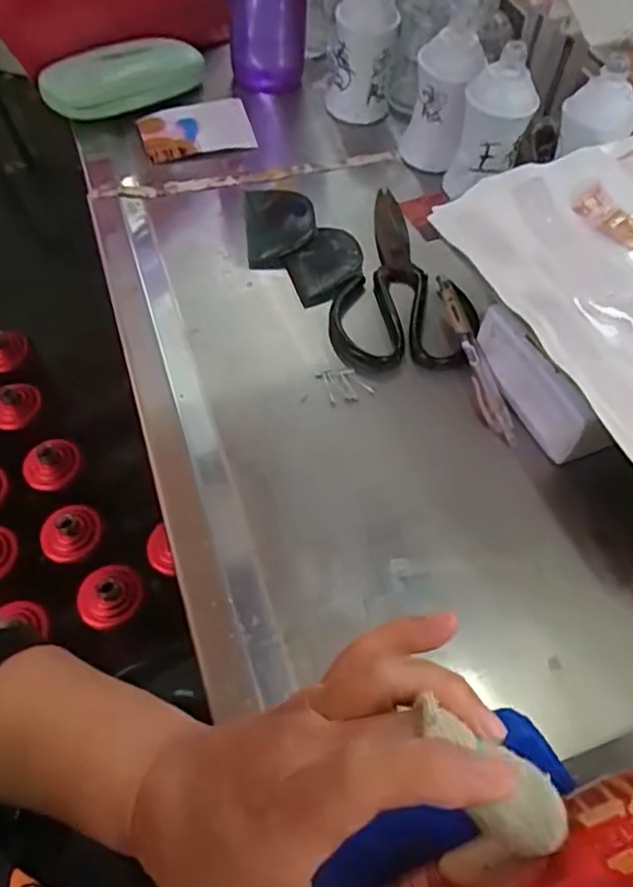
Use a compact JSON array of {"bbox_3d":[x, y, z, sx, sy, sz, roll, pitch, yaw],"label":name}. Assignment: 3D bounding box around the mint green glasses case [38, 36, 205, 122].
[{"bbox_3d":[-0.170,-0.331,0.591,0.153,0.039,0.051,-33,62,-19],"label":"mint green glasses case"}]

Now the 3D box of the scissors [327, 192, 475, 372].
[{"bbox_3d":[0.066,-0.129,0.505,0.099,0.020,0.180,4,57,4],"label":"scissors"}]

